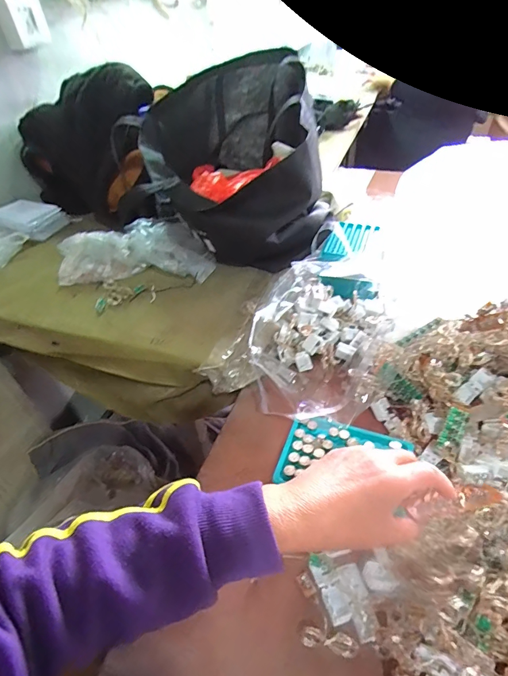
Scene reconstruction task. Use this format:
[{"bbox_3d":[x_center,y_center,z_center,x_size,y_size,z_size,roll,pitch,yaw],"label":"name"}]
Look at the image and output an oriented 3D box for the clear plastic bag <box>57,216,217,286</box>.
[{"bbox_3d":[-0.215,-0.159,0.678,0.278,0.059,0.126,-5,43,0],"label":"clear plastic bag"}]

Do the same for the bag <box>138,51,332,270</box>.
[{"bbox_3d":[-0.043,-0.345,0.716,0.286,0.208,0.460,-6,42,-1],"label":"bag"}]

